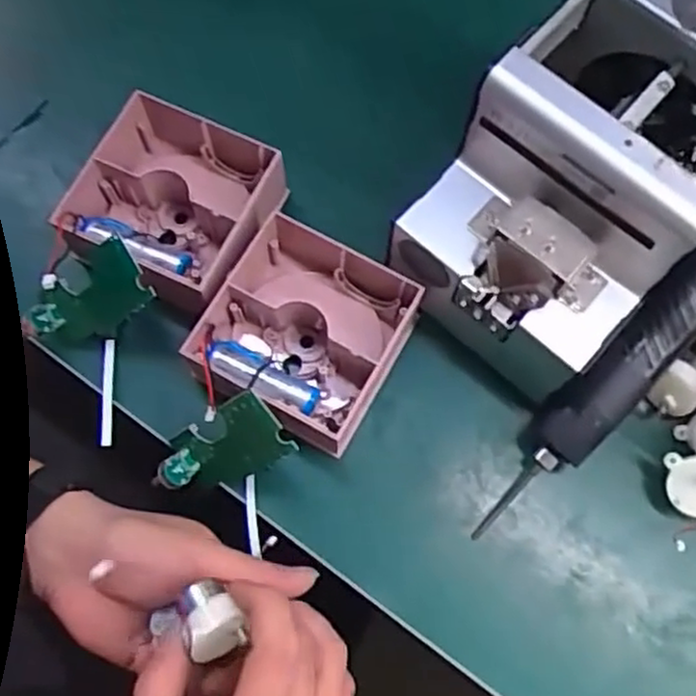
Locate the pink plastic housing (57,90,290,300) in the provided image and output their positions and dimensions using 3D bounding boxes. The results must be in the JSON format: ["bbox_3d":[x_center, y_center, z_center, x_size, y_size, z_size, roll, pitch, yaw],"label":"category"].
[{"bbox_3d":[-0.104,-0.089,0.452,0.112,0.044,0.108,25,72,7],"label":"pink plastic housing"}]

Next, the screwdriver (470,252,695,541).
[{"bbox_3d":[0.159,0.007,0.402,0.044,0.039,0.260,44,94,13],"label":"screwdriver"}]

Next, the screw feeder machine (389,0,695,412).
[{"bbox_3d":[0.125,-0.085,0.396,0.127,0.152,0.171,41,74,12],"label":"screw feeder machine"}]

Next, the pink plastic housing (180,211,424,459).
[{"bbox_3d":[-0.026,-0.006,0.429,0.107,0.057,0.105,26,72,7],"label":"pink plastic housing"}]

